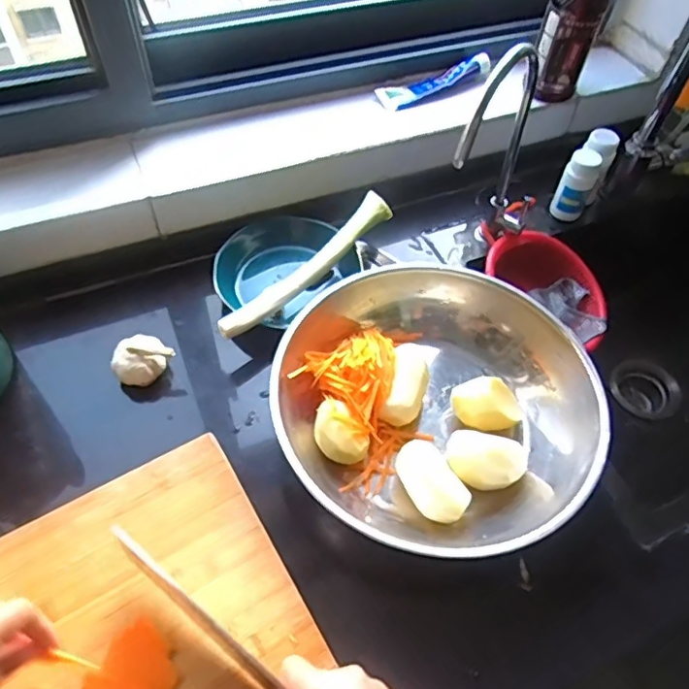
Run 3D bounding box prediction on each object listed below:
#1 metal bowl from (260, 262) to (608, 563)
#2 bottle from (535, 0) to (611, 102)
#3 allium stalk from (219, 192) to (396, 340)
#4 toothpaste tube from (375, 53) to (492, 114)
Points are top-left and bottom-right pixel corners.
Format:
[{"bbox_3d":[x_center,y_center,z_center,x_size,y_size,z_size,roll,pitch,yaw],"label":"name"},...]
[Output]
[{"bbox_3d":[0.087,0.057,0.586,0.297,0.085,0.302,1,55,-2],"label":"metal bowl"},{"bbox_3d":[0.292,-0.417,0.750,0.070,0.190,0.065,16,55,9],"label":"bottle"},{"bbox_3d":[-0.038,-0.089,0.665,0.032,0.029,0.256,34,60,20],"label":"allium stalk"},{"bbox_3d":[0.126,-0.357,0.798,0.162,0.024,0.041,-22,58,-17],"label":"toothpaste tube"}]

